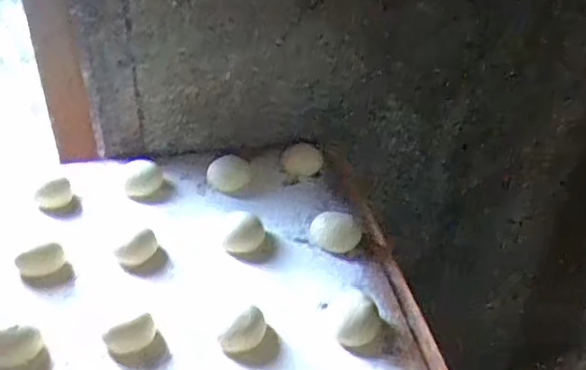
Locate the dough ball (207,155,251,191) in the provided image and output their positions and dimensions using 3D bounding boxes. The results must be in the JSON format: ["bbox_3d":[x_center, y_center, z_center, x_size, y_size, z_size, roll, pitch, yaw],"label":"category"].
[{"bbox_3d":[-0.069,-0.015,0.664,0.046,0.021,0.046,2,37,-1],"label":"dough ball"}]

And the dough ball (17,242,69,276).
[{"bbox_3d":[-0.221,0.074,0.543,0.042,0.024,0.037,-18,42,-26],"label":"dough ball"}]

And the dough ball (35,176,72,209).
[{"bbox_3d":[-0.245,0.009,0.623,0.034,0.017,0.030,-15,41,-22],"label":"dough ball"}]

